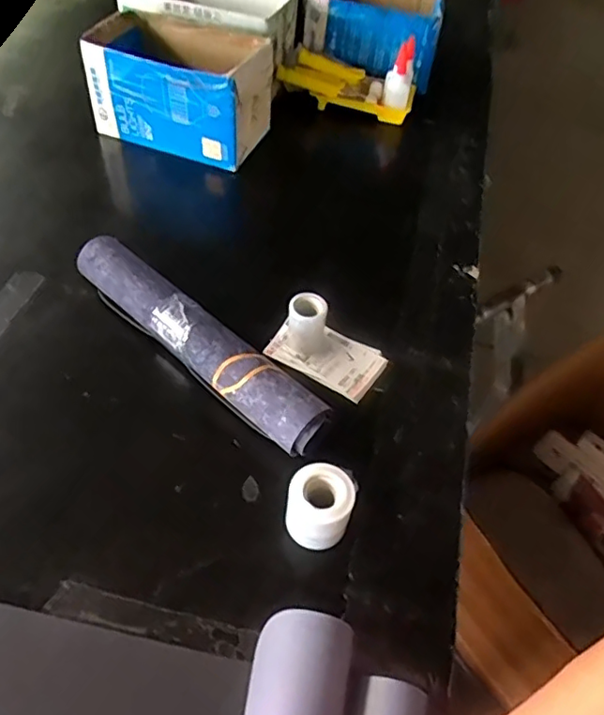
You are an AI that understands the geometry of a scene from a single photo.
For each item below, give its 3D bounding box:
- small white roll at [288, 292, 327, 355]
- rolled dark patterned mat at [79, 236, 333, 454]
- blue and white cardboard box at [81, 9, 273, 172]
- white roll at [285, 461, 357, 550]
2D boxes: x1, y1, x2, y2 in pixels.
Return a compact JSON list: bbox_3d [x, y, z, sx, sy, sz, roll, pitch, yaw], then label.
[{"bbox_3d":[0.006,-0.040,0.740,0.047,0.070,0.050,3,49,-3],"label":"small white roll"},{"bbox_3d":[-0.132,-0.022,0.703,0.391,0.064,0.064,36,55,24],"label":"rolled dark patterned mat"},{"bbox_3d":[-0.209,-0.463,1.012,0.290,0.157,0.195,17,49,9],"label":"blue and white cardboard box"},{"bbox_3d":[0.017,0.148,0.572,0.062,0.066,0.060,3,49,-3],"label":"white roll"}]

